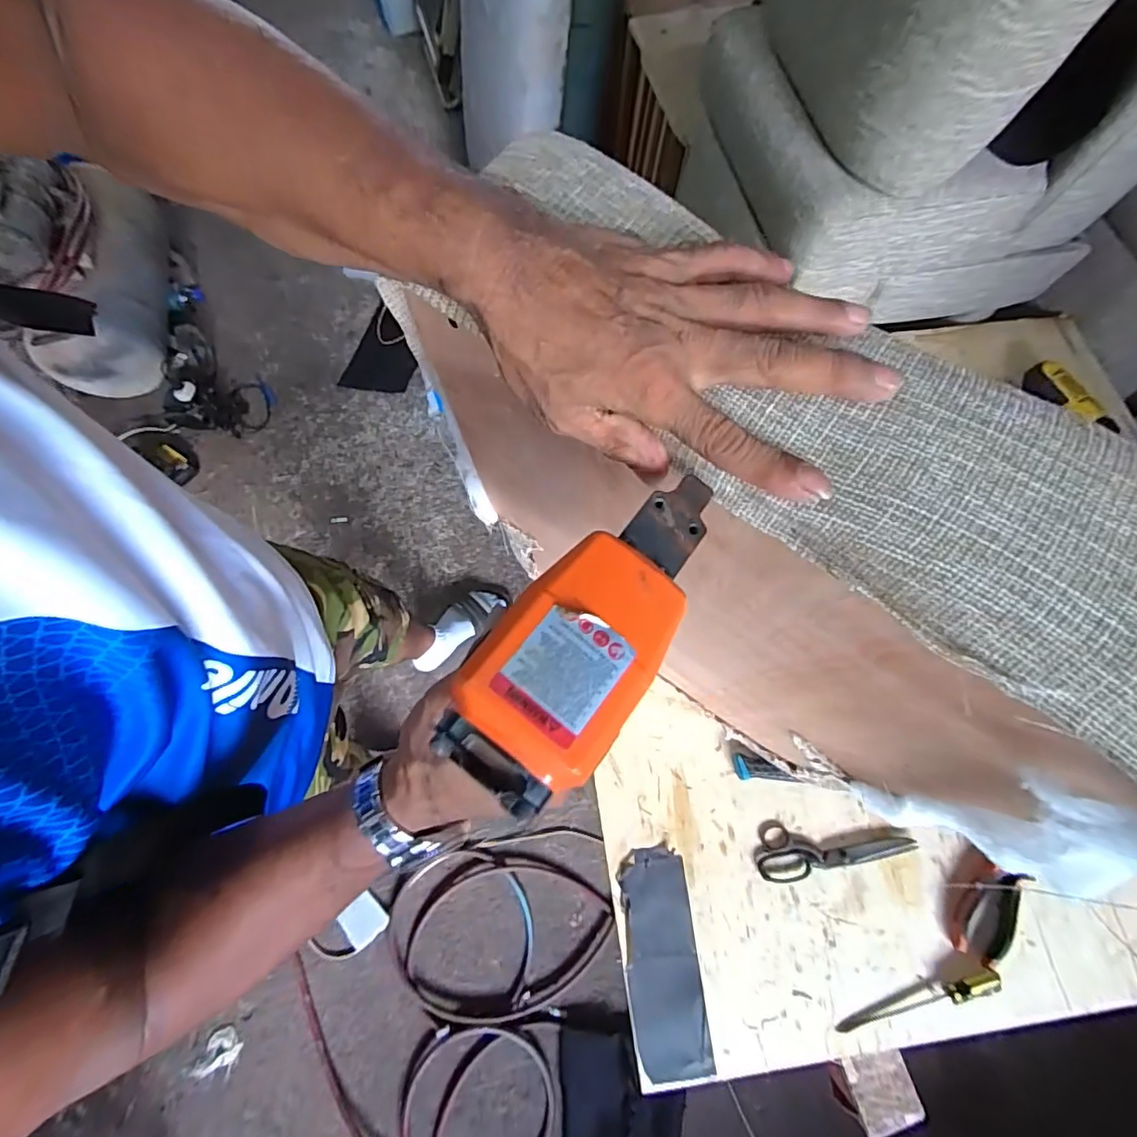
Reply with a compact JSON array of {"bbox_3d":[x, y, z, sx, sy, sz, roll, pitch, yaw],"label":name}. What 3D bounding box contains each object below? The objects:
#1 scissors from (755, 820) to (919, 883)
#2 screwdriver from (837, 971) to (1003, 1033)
[{"bbox_3d":[0.329,0.352,0.684,0.194,0.011,0.065,3,67,1],"label":"scissors"},{"bbox_3d":[0.395,0.490,0.626,0.190,0.017,0.019,-14,68,-6],"label":"screwdriver"}]

